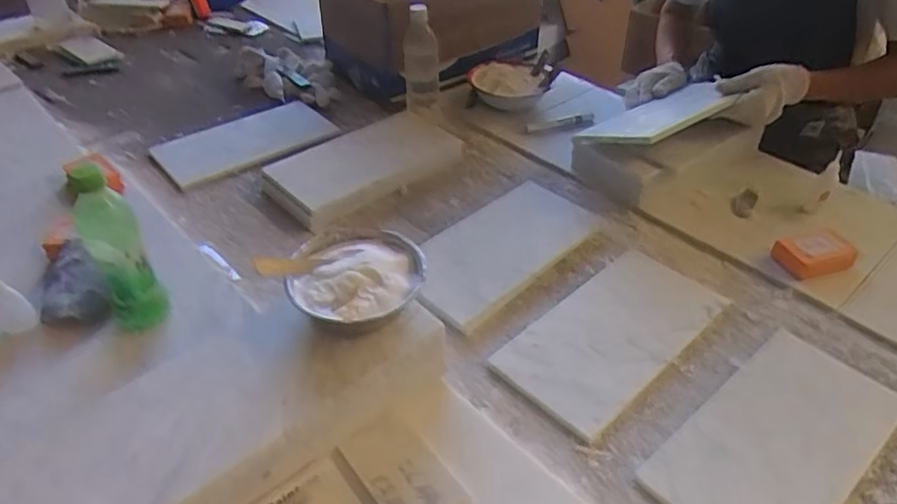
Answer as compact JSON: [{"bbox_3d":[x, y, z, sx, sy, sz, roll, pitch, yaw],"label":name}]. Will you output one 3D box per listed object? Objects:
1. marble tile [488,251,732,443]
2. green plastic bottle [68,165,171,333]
[{"bbox_3d":[0.202,0.099,0.784,0.290,0.009,0.155,-35,56,-26],"label":"marble tile"},{"bbox_3d":[-0.382,0.006,0.738,0.064,0.221,0.062,-22,46,-26],"label":"green plastic bottle"}]

